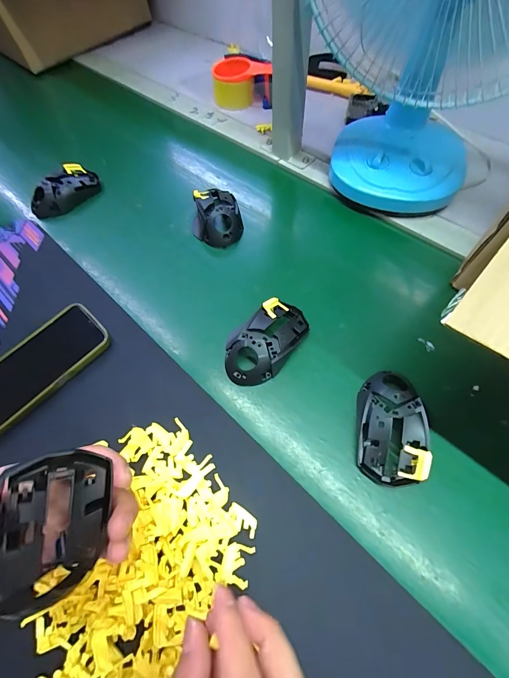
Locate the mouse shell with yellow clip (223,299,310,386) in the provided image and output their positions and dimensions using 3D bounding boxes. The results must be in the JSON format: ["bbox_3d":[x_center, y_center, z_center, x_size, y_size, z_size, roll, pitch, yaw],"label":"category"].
[{"bbox_3d":[0.015,0.002,0.355,0.062,0.033,0.114,39,69,17],"label":"mouse shell with yellow clip"}]

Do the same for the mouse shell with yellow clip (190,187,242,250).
[{"bbox_3d":[-0.060,-0.188,0.460,0.073,0.041,0.102,-13,64,-7],"label":"mouse shell with yellow clip"}]

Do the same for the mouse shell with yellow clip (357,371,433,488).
[{"bbox_3d":[0.142,0.090,0.308,0.072,0.041,0.107,6,64,2],"label":"mouse shell with yellow clip"}]

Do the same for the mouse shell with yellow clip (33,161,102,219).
[{"bbox_3d":[-0.312,-0.244,0.498,0.116,0.033,0.071,-31,68,-15],"label":"mouse shell with yellow clip"}]

